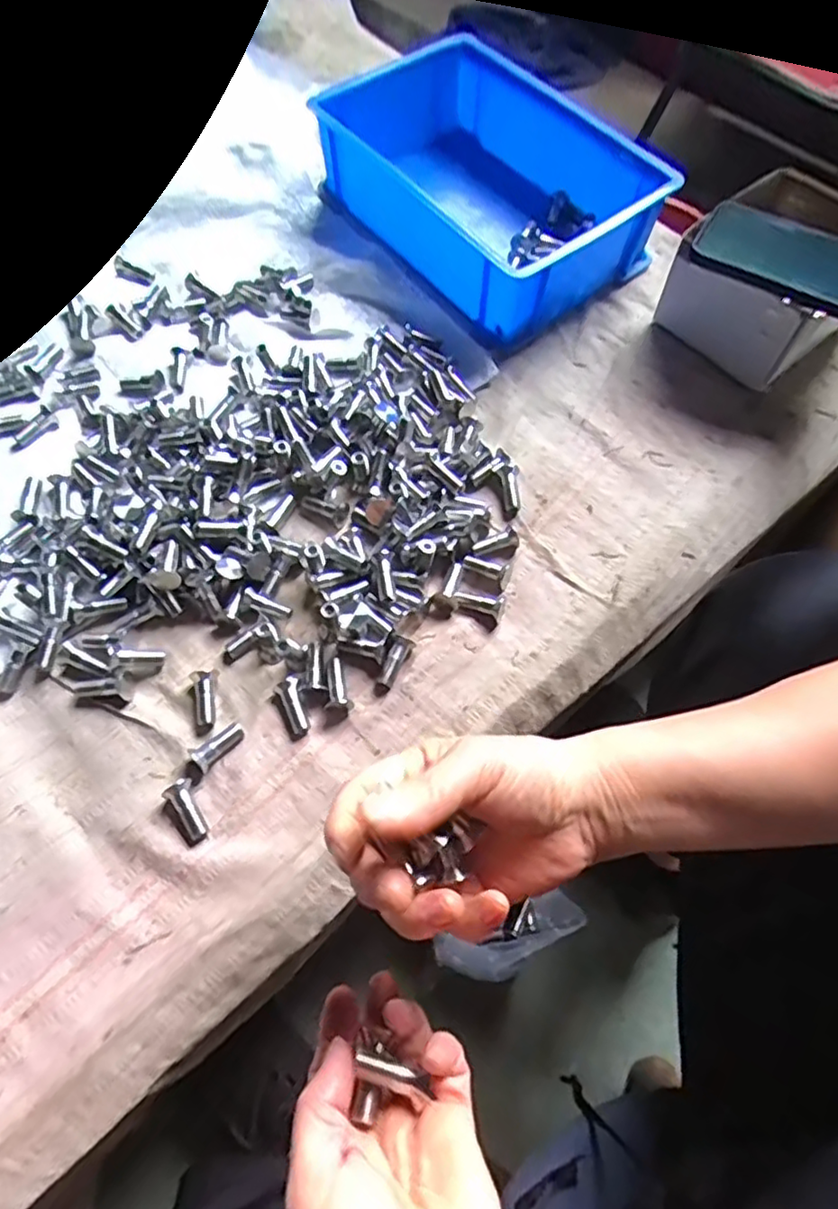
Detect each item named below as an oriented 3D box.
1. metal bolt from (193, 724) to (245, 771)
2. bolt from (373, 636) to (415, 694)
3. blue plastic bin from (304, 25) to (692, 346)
[{"bbox_3d":[-0.127,0.090,0.410,0.012,0.011,0.035,42,59,17],"label":"metal bolt"},{"bbox_3d":[-0.019,0.041,0.434,0.013,0.012,0.040,27,67,11],"label":"bolt"},{"bbox_3d":[0.057,-0.405,0.622,0.200,0.099,0.330,-34,70,-16],"label":"blue plastic bin"}]

